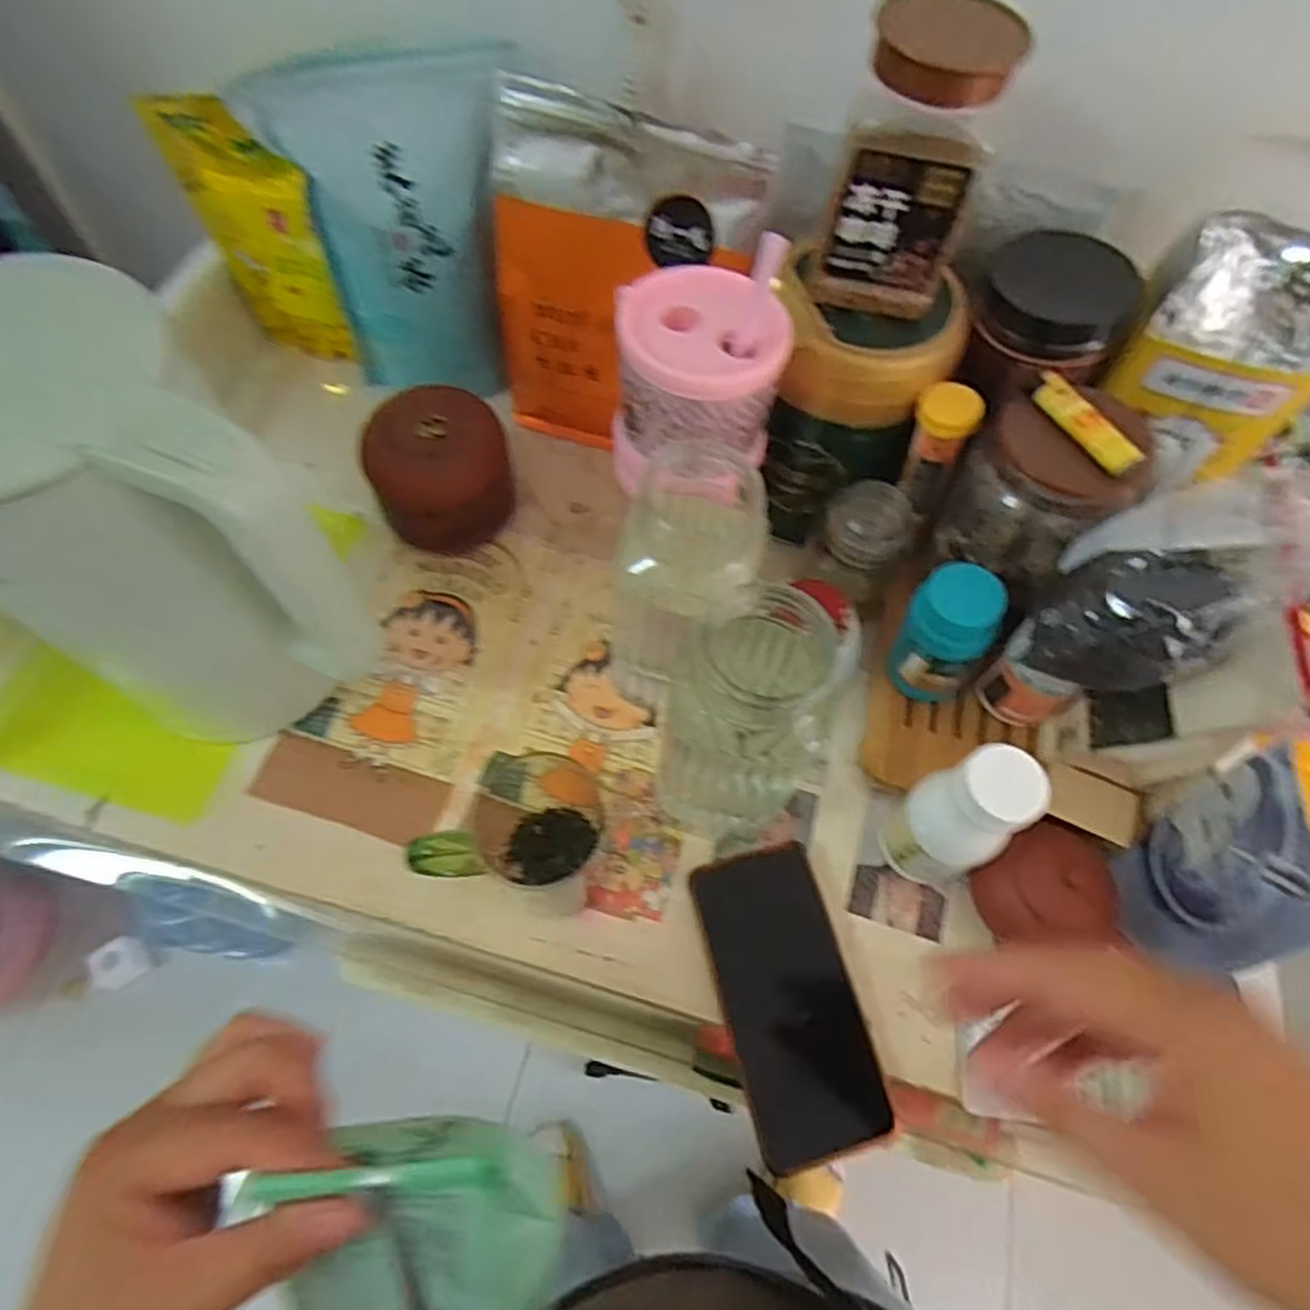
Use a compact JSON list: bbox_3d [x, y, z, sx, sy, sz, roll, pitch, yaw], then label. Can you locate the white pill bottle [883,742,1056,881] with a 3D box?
[{"bbox_3d":[0.172,0.093,0.416,0.050,0.125,0.051,-15,65,-11],"label":"white pill bottle"}]

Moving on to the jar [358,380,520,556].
[{"bbox_3d":[-0.153,-0.128,0.544,0.095,0.093,0.100,1,63,-3],"label":"jar"}]

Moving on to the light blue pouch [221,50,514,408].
[{"bbox_3d":[-0.183,-0.282,0.523,0.144,0.234,0.051,-9,56,-13],"label":"light blue pouch"}]

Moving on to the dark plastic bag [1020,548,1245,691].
[{"bbox_3d":[0.247,-0.020,0.385,0.074,0.078,0.054,27,65,10],"label":"dark plastic bag"}]

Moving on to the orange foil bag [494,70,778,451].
[{"bbox_3d":[-0.023,-0.250,0.522,0.172,0.231,0.055,14,63,4],"label":"orange foil bag"}]

